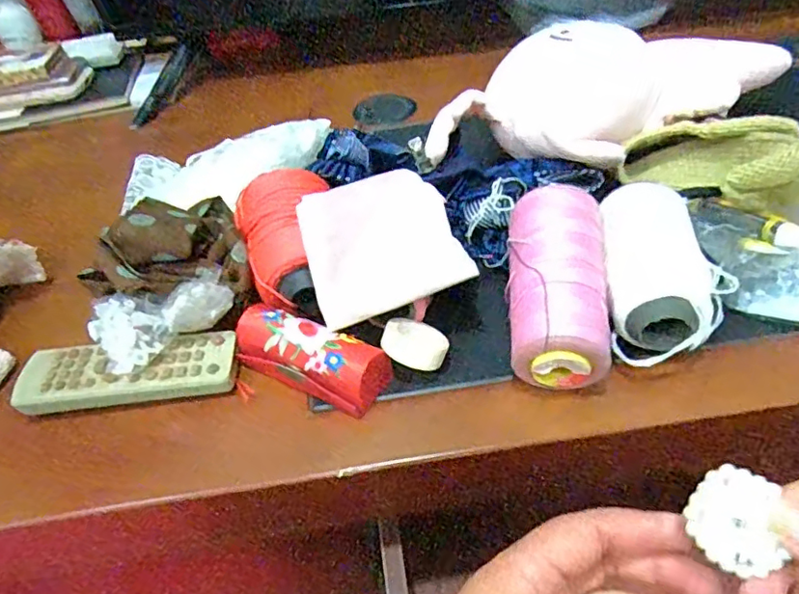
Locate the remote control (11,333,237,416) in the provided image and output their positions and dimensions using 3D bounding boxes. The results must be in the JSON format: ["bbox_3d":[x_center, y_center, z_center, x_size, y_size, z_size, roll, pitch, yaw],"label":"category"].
[{"bbox_3d":[-0.154,0.041,0.323,0.119,0.013,0.039,-7,43,1],"label":"remote control"}]

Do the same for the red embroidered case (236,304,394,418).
[{"bbox_3d":[-0.050,0.034,0.315,0.089,0.030,0.031,17,48,24],"label":"red embroidered case"}]

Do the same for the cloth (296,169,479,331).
[{"bbox_3d":[-0.009,-0.030,0.316,0.086,0.015,0.072,-19,83,-18],"label":"cloth"}]

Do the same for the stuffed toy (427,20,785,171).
[{"bbox_3d":[0.156,-0.153,0.414,0.263,0.070,0.115,-26,46,-19],"label":"stuffed toy"}]

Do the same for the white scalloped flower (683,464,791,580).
[{"bbox_3d":[0.133,0.088,0.225,0.033,0.004,0.038,18,80,22],"label":"white scalloped flower"}]

